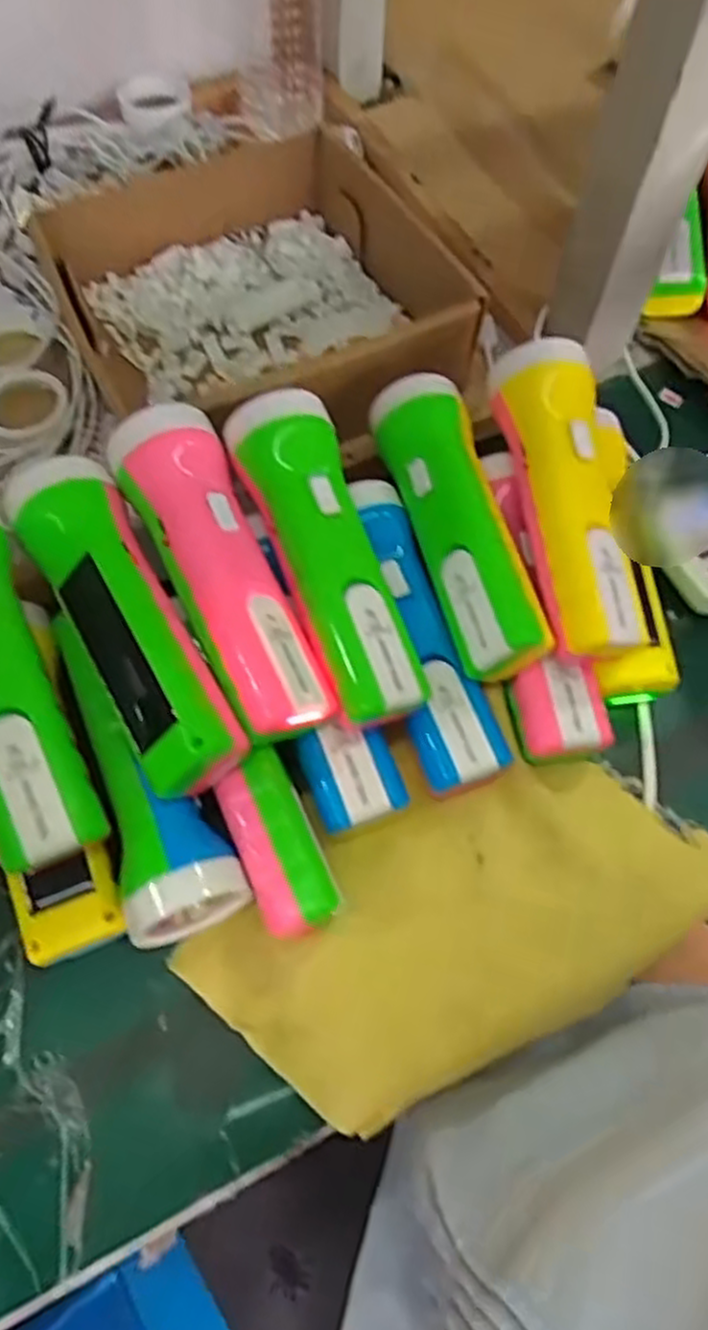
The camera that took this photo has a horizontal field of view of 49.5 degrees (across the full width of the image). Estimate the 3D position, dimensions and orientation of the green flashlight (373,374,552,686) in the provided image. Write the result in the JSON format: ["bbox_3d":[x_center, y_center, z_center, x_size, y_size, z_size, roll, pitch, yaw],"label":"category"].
[{"bbox_3d":[0.053,-0.070,0.387,0.045,0.041,0.162,-14,64,-9],"label":"green flashlight"}]

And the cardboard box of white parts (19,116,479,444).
[{"bbox_3d":[-0.069,-0.230,0.473,0.200,0.068,0.234,-27,70,-14],"label":"cardboard box of white parts"}]

